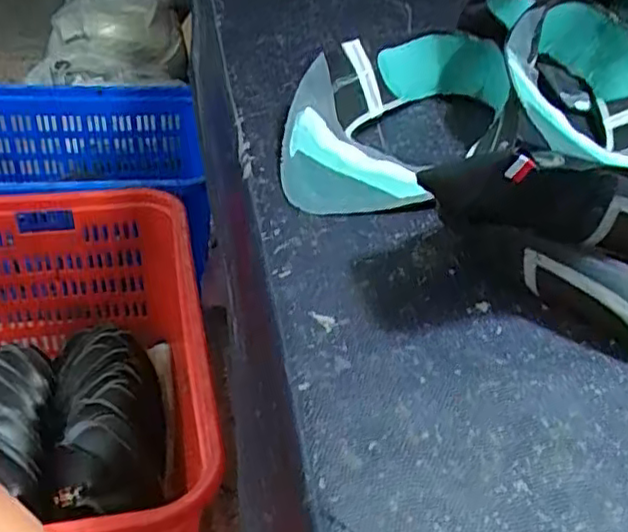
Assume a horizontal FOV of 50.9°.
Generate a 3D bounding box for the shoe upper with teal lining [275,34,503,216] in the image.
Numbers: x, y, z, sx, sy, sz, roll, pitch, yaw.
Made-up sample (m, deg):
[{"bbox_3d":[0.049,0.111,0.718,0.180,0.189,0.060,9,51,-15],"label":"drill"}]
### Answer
[{"bbox_3d":[0.067,-0.130,0.528,0.145,0.056,0.290,20,39,17],"label":"shoe upper with teal lining"}]

